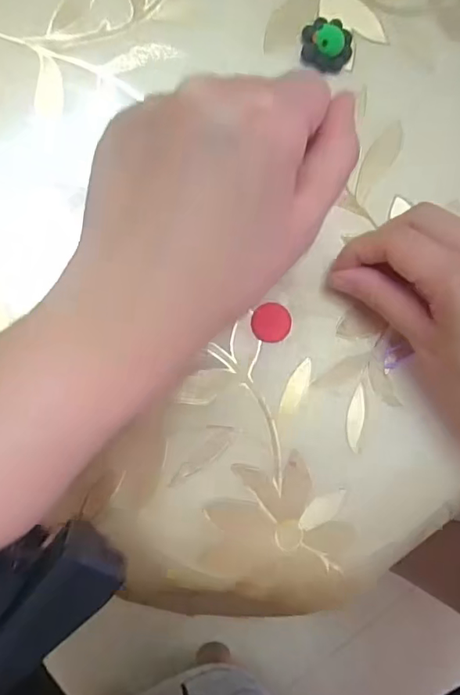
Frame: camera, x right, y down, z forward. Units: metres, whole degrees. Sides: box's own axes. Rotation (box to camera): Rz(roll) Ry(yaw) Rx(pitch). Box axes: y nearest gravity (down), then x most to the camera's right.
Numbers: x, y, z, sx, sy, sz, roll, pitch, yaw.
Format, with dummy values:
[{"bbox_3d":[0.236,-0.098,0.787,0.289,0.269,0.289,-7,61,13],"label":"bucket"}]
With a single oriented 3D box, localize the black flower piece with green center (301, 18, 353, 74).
[{"bbox_3d":[0.058,-0.178,0.316,0.030,0.014,0.030,2,86,-6],"label":"black flower piece with green center"}]

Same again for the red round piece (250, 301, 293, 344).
[{"bbox_3d":[0.024,-0.014,0.307,0.022,0.006,0.022,0,86,-6],"label":"red round piece"}]

